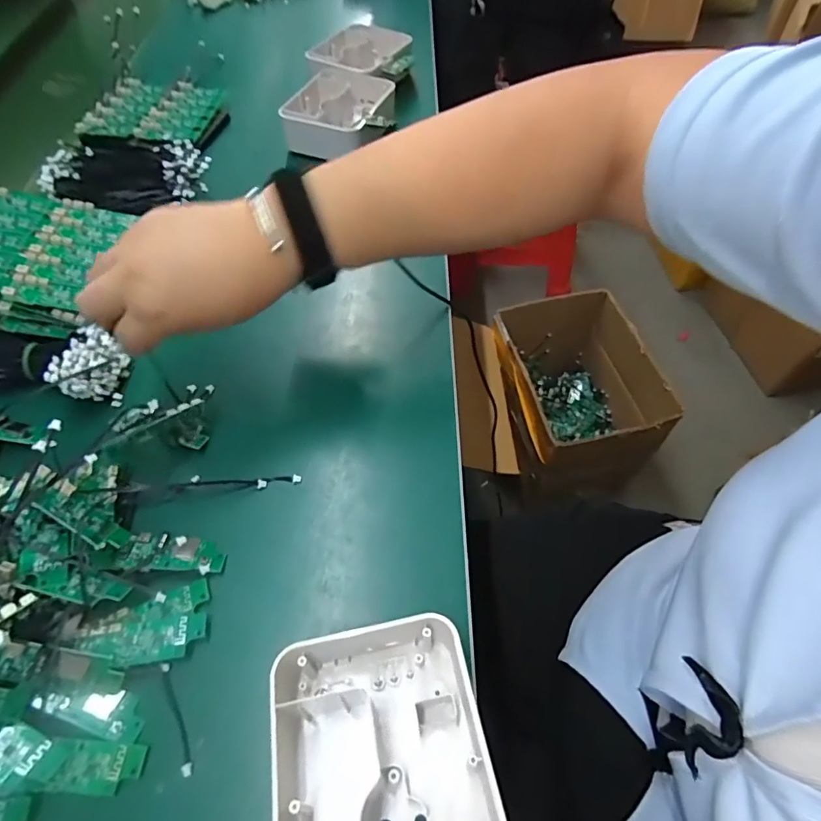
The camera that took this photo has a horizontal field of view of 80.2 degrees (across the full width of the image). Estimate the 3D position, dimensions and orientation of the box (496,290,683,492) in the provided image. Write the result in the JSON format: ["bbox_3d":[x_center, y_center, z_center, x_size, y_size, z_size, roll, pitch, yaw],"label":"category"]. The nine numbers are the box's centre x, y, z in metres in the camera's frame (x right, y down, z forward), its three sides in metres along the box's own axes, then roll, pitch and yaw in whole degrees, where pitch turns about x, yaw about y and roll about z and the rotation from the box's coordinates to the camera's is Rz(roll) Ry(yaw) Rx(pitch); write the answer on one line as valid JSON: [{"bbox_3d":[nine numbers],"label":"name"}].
[{"bbox_3d":[0.333,-0.044,1.014,0.233,0.223,0.349,-12,57,-6],"label":"box"}]

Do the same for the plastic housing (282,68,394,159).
[{"bbox_3d":[-0.082,-0.357,0.583,0.112,0.041,0.123,11,58,9],"label":"plastic housing"}]

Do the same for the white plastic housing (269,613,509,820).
[{"bbox_3d":[-0.011,0.176,0.234,0.108,0.047,0.132,-10,48,-4],"label":"white plastic housing"}]

